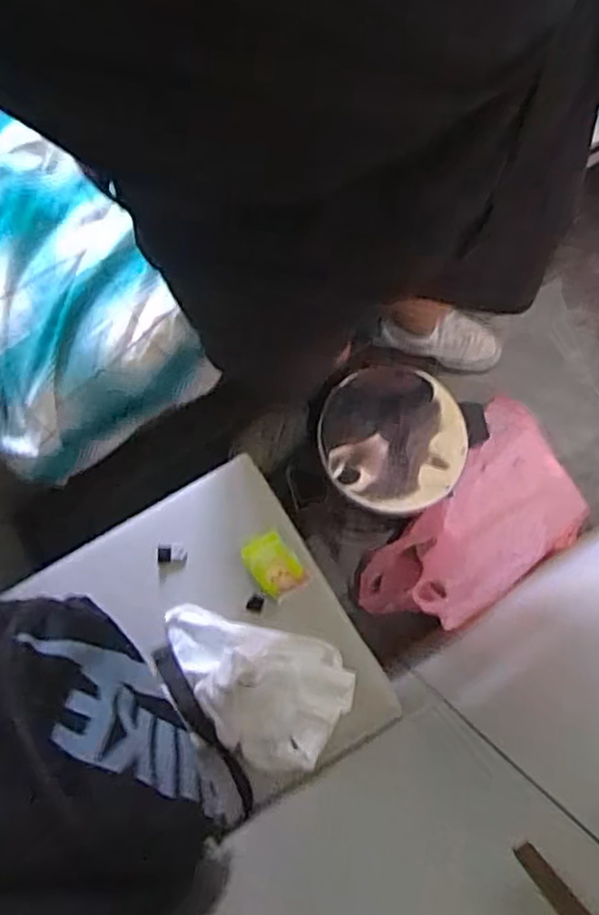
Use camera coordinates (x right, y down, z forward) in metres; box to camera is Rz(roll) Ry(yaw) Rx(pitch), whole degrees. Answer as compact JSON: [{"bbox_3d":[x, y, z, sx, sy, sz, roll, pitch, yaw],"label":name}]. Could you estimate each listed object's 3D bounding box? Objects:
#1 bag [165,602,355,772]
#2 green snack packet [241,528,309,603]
[{"bbox_3d":[-0.053,0.254,0.751,0.215,0.052,0.151,14,80,3],"label":"bag"},{"bbox_3d":[-0.030,0.122,0.792,0.052,0.031,0.075,-36,81,-6],"label":"green snack packet"}]

